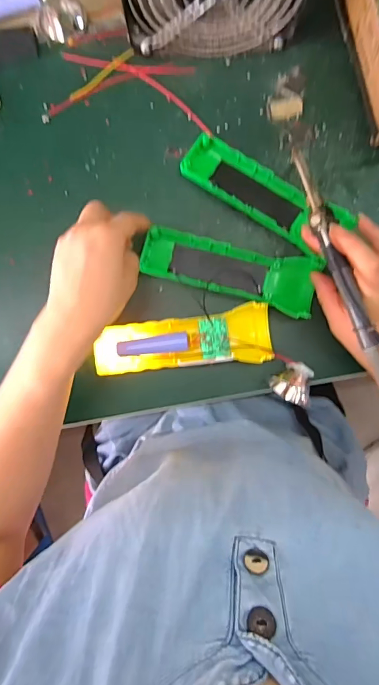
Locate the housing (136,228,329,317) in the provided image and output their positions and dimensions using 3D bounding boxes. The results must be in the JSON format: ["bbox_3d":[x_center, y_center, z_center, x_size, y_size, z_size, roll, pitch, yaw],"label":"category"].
[{"bbox_3d":[0.036,-0.068,0.378,0.161,0.025,0.049,16,95,5],"label":"housing"}]

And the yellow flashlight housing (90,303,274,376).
[{"bbox_3d":[-0.006,-0.002,0.374,0.159,0.026,0.051,-5,89,2],"label":"yellow flashlight housing"}]

